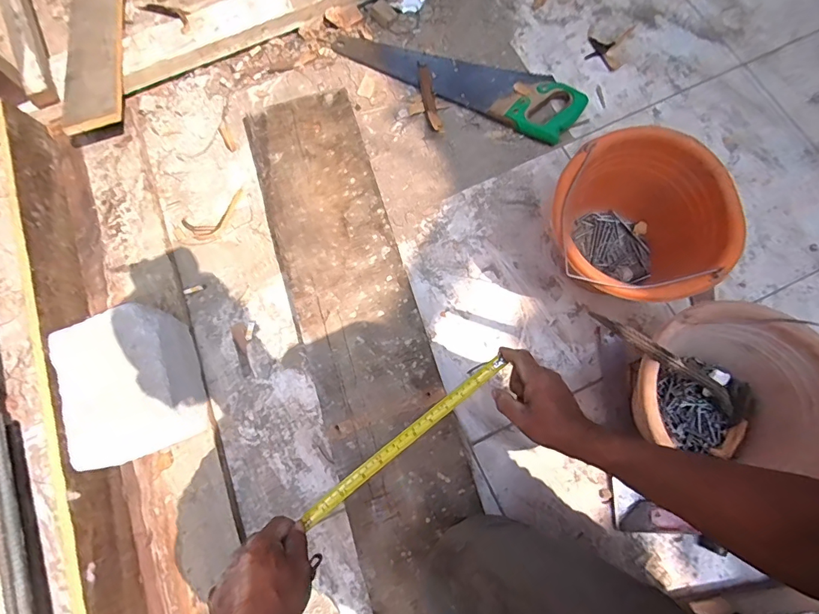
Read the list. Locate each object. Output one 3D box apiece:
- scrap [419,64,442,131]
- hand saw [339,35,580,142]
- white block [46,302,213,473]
[{"bbox_3d":[0.038,-0.395,0.826,0.023,0.024,0.147,-9,75,-2],"label":"scrap"},{"bbox_3d":[0.094,-0.468,0.842,0.502,0.037,0.136,29,77,8],"label":"hand saw"},{"bbox_3d":[-0.409,0.107,0.639,0.161,0.101,0.194,-23,76,-5],"label":"white block"}]

